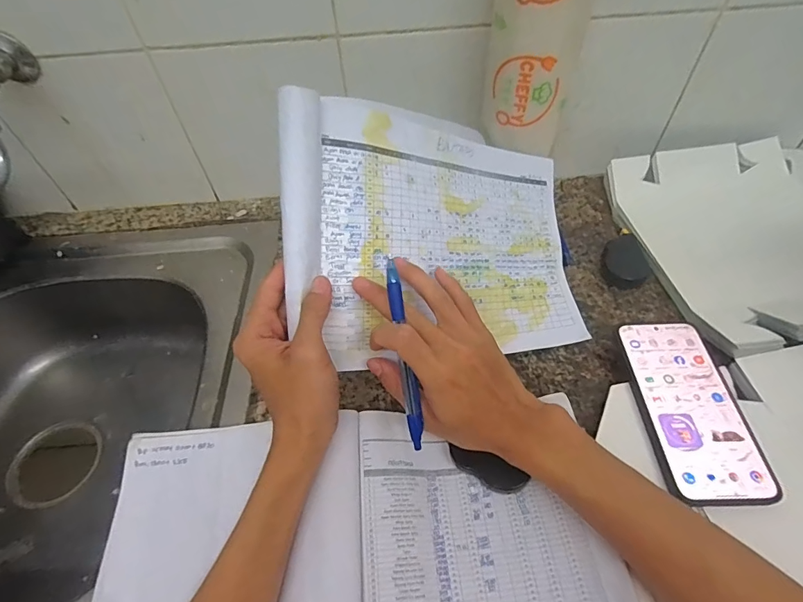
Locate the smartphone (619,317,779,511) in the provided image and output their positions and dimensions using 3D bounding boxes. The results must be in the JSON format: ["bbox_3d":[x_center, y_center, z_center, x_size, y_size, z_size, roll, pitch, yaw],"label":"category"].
[{"bbox_3d":[0.248,0.087,0.366,0.079,0.005,0.161,-2,52,3],"label":"smartphone"}]

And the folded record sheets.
[{"bbox_3d":[0.047,-0.061,0.384,0.309,0.218,0.035,-3,4,-34],"label":"folded record sheets"}]

